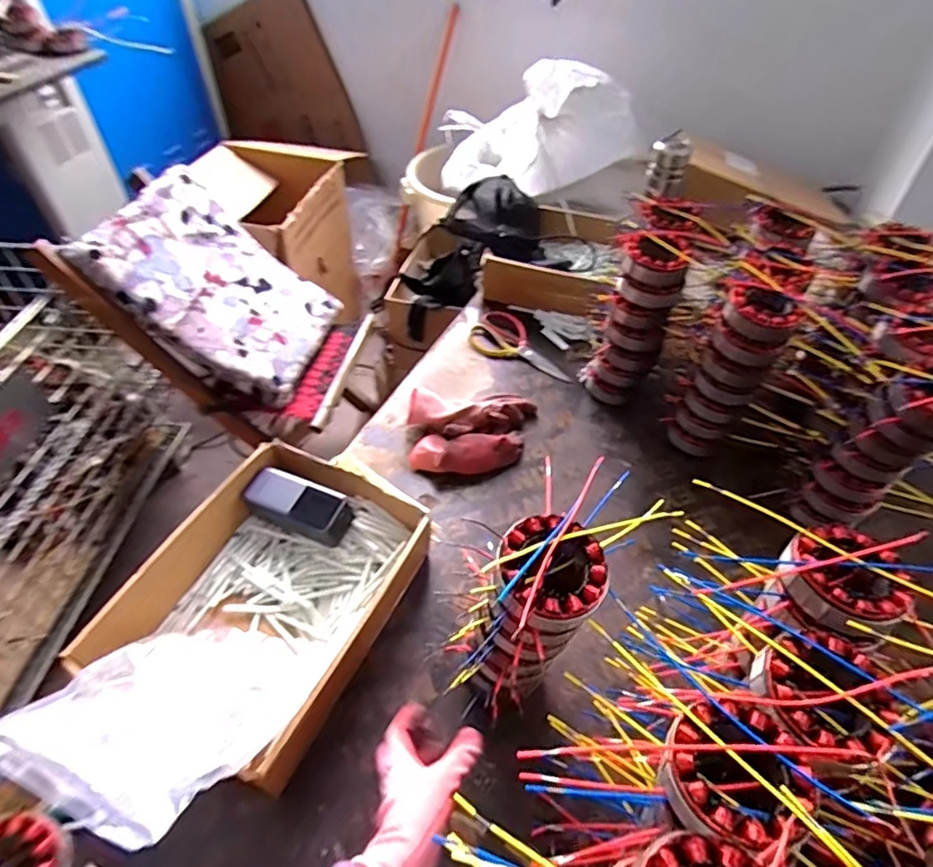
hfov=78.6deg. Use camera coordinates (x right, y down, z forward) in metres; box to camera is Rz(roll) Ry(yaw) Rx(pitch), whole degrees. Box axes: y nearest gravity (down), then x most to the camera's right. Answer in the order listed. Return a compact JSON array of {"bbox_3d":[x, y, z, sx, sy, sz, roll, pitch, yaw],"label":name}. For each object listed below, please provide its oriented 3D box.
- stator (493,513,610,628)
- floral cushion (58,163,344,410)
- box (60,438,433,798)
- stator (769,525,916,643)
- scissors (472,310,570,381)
[{"bbox_3d":[0.066,0.108,0.452,0.087,0.044,0.082,0,49,0],"label":"stator"},{"bbox_3d":[-0.505,-0.306,1.200,0.453,0.066,0.352,41,47,-24],"label":"floral cushion"},{"bbox_3d":[-0.215,0.177,0.639,0.244,0.104,0.353,21,52,17],"label":"box"},{"bbox_3d":[0.300,0.118,0.456,0.085,0.041,0.084,0,49,0],"label":"stator"},{"bbox_3d":[0.098,-0.147,0.999,0.190,0.008,0.099,33,65,15],"label":"scissors"}]

